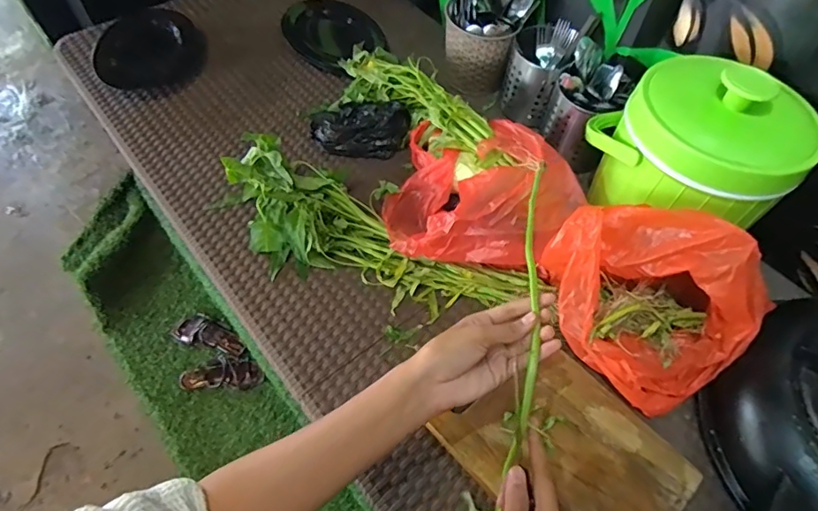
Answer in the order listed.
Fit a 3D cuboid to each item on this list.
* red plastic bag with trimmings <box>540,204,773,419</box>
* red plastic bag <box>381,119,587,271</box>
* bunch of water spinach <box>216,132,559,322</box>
[{"bbox_3d":[0.297,0.049,0.604,0.194,0.166,0.220,-23,61,-16],"label":"red plastic bag with trimmings"},{"bbox_3d":[0.102,-0.101,0.715,0.258,0.124,0.257,9,58,4],"label":"red plastic bag"},{"bbox_3d":[-0.065,-0.031,0.684,0.457,0.108,0.143,19,59,10],"label":"bunch of water spinach"}]

